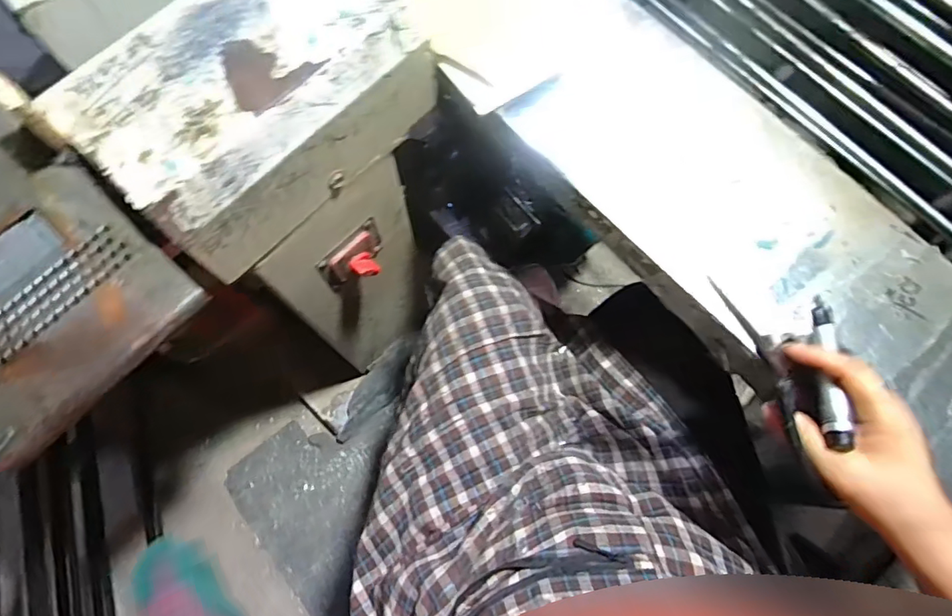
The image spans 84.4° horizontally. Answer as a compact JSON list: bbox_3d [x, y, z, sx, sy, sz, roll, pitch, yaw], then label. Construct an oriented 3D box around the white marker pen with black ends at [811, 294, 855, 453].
[{"bbox_3d":[0.254,0.040,0.377,0.020,0.015,0.114,15,62,2],"label":"white marker pen with black ends"}]

